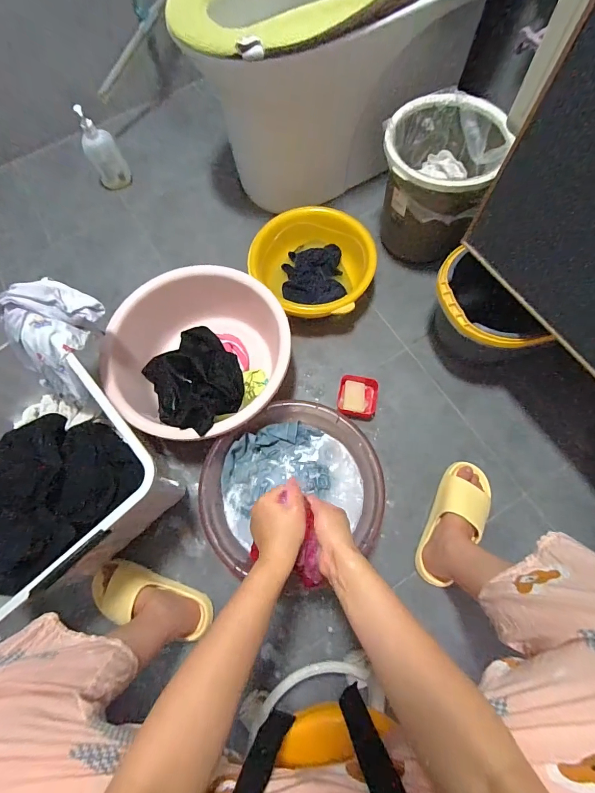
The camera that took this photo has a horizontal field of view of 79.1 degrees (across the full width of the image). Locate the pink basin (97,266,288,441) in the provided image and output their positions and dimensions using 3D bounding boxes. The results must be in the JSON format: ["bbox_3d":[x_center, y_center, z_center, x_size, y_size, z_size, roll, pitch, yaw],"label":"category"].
[{"bbox_3d":[-0.212,-0.081,0.821,0.382,0.189,0.366,-1,71,2],"label":"pink basin"}]

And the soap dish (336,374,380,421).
[{"bbox_3d":[0.141,0.003,0.833,0.092,0.035,0.095,-1,71,2],"label":"soap dish"}]

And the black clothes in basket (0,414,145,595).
[{"bbox_3d":[-0.488,0.149,0.660,0.314,0.252,0.260,33,75,12],"label":"black clothes in basket"}]

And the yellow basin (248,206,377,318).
[{"bbox_3d":[0.043,-0.310,0.894,0.262,0.105,0.287,-40,74,-11],"label":"yellow basin"}]

